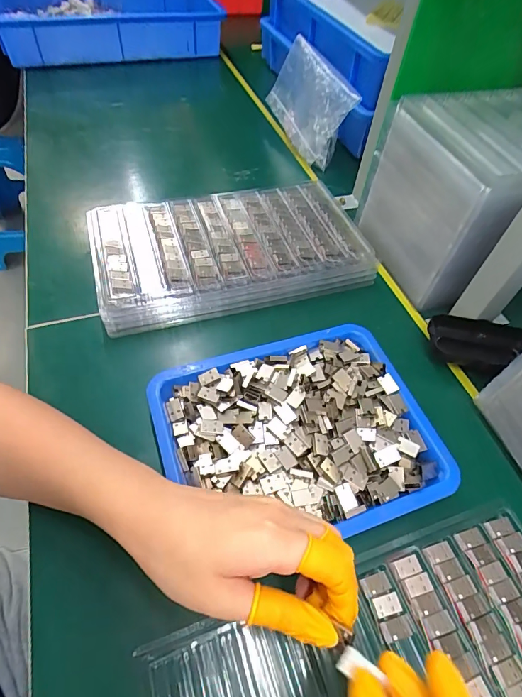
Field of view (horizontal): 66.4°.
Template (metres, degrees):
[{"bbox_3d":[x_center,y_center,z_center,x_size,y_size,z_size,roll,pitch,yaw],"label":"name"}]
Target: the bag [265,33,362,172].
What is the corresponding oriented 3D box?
[{"bbox_3d":[0.070,-0.368,0.607,0.058,0.118,0.173,-16,57,-15],"label":"bag"}]

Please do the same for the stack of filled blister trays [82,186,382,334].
[{"bbox_3d":[-0.034,-0.113,0.459,0.294,0.051,0.166,-13,58,-11],"label":"stack of filled blister trays"}]

